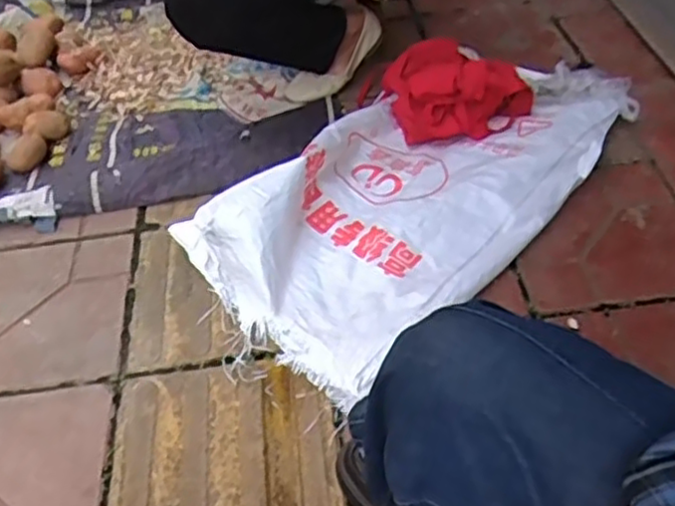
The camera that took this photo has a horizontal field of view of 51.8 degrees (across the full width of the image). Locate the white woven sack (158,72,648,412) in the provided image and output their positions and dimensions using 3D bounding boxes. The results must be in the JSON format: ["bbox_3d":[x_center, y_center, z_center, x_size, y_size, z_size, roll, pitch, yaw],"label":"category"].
[{"bbox_3d":[0.144,-0.150,1.133,0.402,0.115,0.794,36,68,27],"label":"white woven sack"}]

